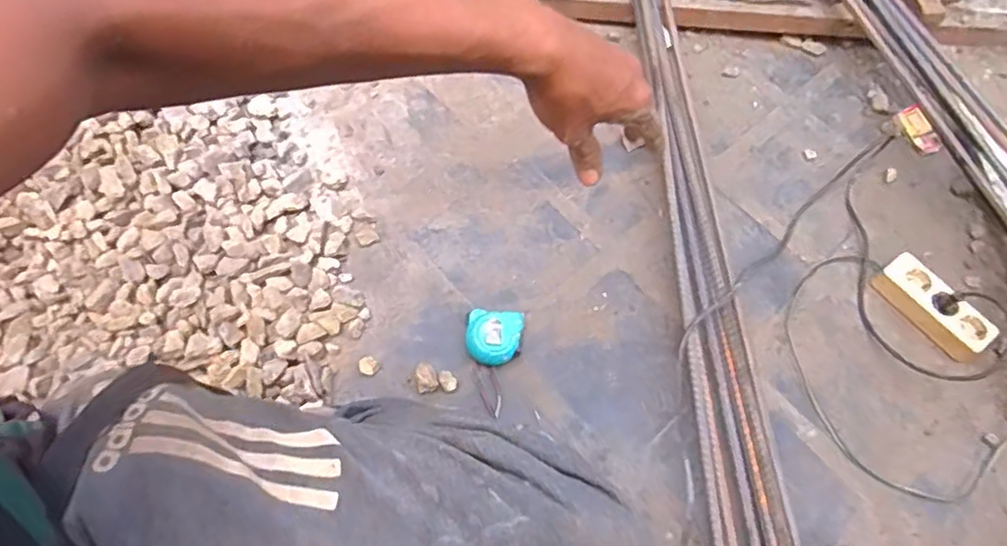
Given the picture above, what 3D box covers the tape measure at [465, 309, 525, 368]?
[{"bbox_3d":[-0.011,0.084,0.794,0.074,0.038,0.079,6,62,-2],"label":"tape measure"}]

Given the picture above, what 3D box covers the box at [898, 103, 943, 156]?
[{"bbox_3d":[0.692,-0.239,1.034,0.041,0.015,0.091,-11,64,-11],"label":"box"}]

